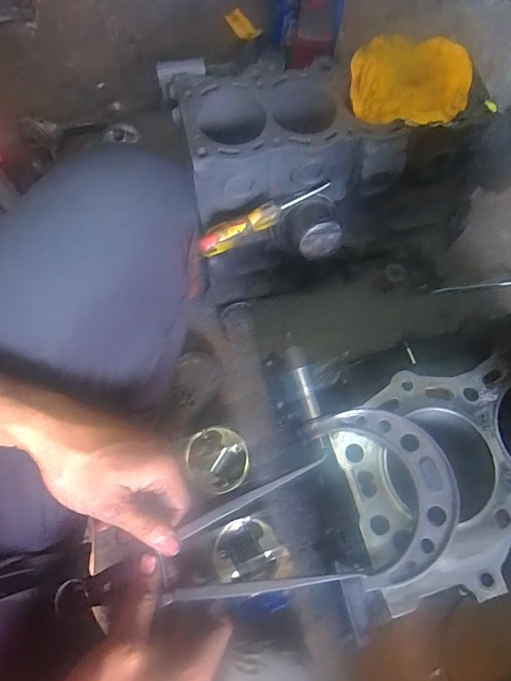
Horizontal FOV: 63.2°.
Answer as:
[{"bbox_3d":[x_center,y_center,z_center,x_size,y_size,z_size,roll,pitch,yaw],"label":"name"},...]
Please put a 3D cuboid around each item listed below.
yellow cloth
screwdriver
[{"bbox_3d":[0.206,-0.339,0.552,0.157,0.035,0.138,7,73,1],"label":"yellow cloth"},{"bbox_3d":[0.011,-0.167,0.564,0.190,0.039,0.031,-23,75,-8],"label":"screwdriver"}]

